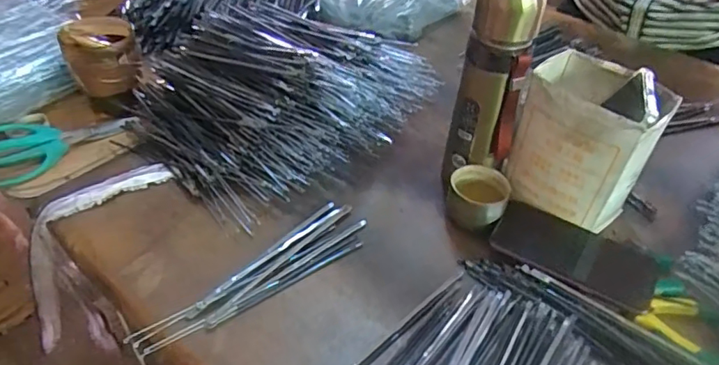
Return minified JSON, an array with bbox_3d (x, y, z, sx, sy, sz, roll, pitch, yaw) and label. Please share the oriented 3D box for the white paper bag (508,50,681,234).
[{"bbox_3d":[0.233,-0.042,0.560,0.126,0.145,0.101,31,50,26],"label":"white paper bag"}]

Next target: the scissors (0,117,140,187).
[{"bbox_3d":[-0.365,-0.055,0.642,0.178,0.024,0.085,-28,52,-29],"label":"scissors"}]

